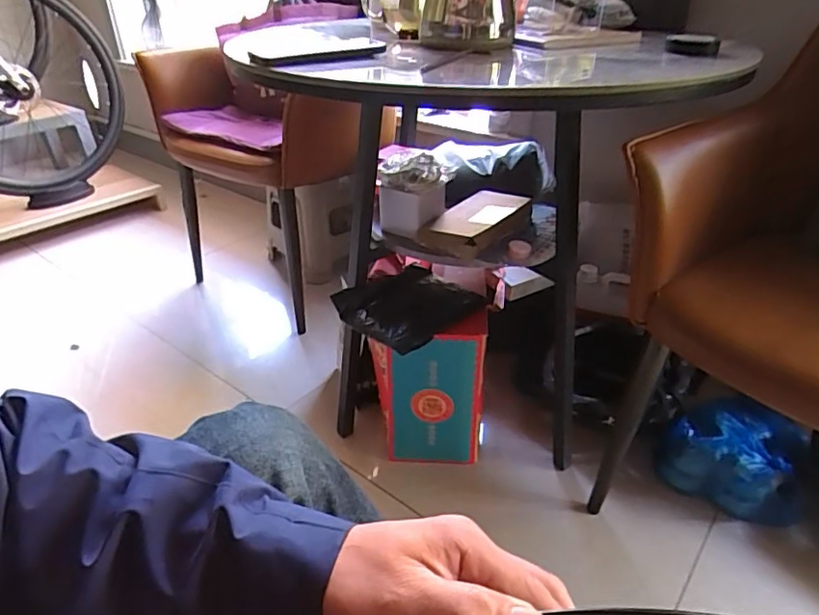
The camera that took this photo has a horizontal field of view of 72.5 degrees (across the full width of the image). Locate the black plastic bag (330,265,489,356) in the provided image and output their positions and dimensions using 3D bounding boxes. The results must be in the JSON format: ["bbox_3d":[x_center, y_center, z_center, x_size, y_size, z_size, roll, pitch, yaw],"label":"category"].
[{"bbox_3d":[-0.007,-0.010,0.959,0.203,0.039,0.206,-26,41,-34],"label":"black plastic bag"}]

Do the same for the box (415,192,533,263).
[{"bbox_3d":[0.108,-0.142,0.928,0.119,0.043,0.184,22,39,30],"label":"box"}]

